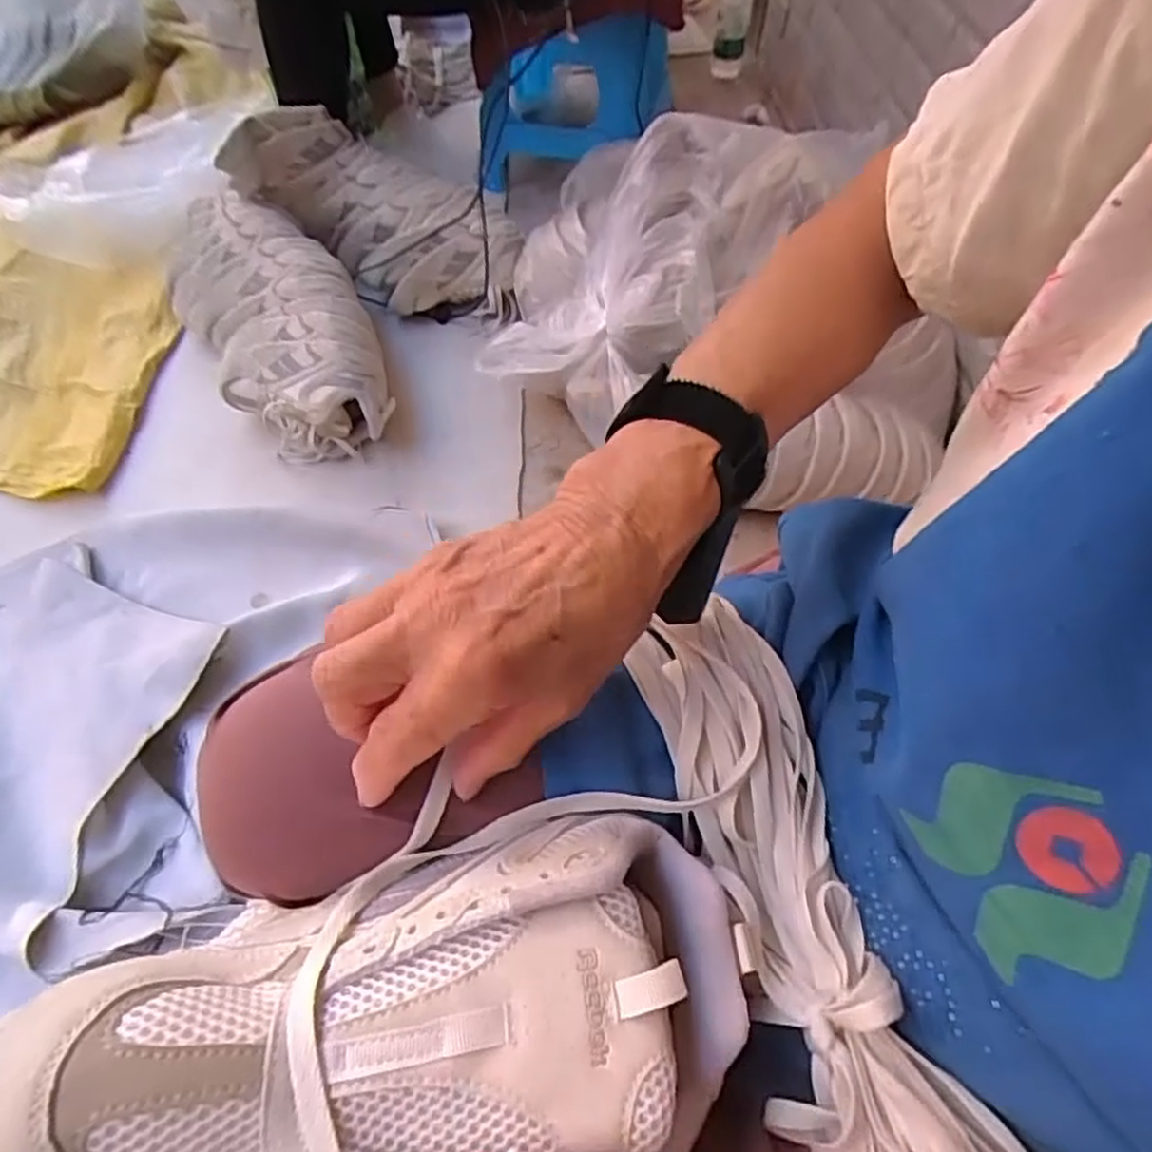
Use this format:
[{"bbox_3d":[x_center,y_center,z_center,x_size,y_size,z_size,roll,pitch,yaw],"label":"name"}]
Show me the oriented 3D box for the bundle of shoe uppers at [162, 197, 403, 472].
[{"bbox_3d":[-0.419,-0.362,1.032,0.207,0.134,0.514,-28,61,-19],"label":"bundle of shoe uppers"}]

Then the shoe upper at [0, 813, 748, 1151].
[{"bbox_3d":[-0.054,0.141,0.230,0.219,0.066,0.118,-12,57,-10],"label":"shoe upper"}]

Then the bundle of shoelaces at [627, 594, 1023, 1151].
[{"bbox_3d":[0.096,0.135,0.277,0.080,0.032,0.292,-16,58,-12],"label":"bundle of shoelaces"}]

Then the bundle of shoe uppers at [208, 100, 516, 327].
[{"bbox_3d":[-0.275,-0.519,1.104,0.422,0.168,0.181,30,59,1],"label":"bundle of shoe uppers"}]

